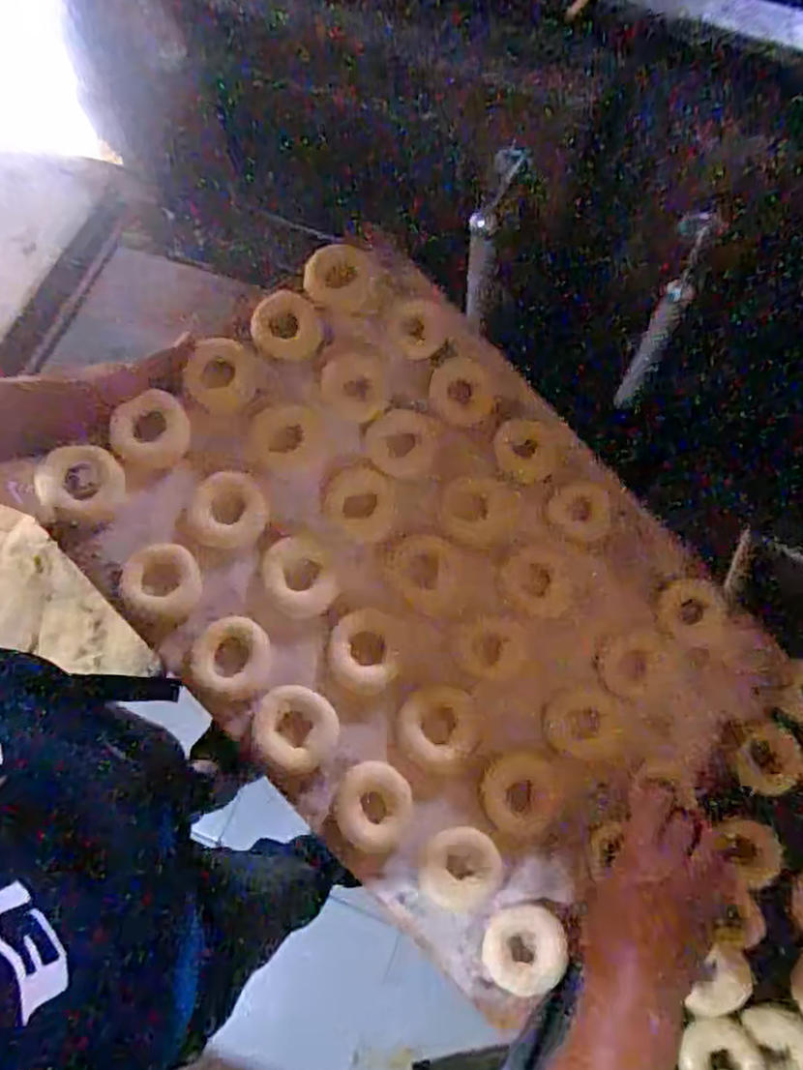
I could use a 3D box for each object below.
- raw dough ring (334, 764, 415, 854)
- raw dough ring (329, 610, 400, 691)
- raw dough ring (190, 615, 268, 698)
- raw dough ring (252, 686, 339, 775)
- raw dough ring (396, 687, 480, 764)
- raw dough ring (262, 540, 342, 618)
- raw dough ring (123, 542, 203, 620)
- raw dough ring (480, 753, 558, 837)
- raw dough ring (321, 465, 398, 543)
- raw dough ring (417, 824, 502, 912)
[{"bbox_3d":[-0.023,0.220,0.580,0.058,0.017,0.065,20,71,9],"label":"raw dough ring"},{"bbox_3d":[-0.031,0.098,0.607,0.057,0.012,0.065,-2,69,1],"label":"raw dough ring"},{"bbox_3d":[-0.139,0.099,0.588,0.059,0.015,0.061,0,69,1],"label":"raw dough ring"},{"bbox_3d":[-0.086,0.157,0.581,0.065,0.015,0.064,0,69,1],"label":"raw dough ring"},{"bbox_3d":[0.031,0.161,0.607,0.070,0.011,0.061,4,74,-13],"label":"raw dough ring"},{"bbox_3d":[-0.087,0.038,0.618,0.062,0.014,0.068,0,69,1],"label":"raw dough ring"},{"bbox_3d":[-0.199,0.039,0.596,0.061,0.011,0.061,4,73,-14],"label":"raw dough ring"},{"bbox_3d":[0.099,0.218,0.600,0.062,0.015,0.064,0,69,1],"label":"raw dough ring"},{"bbox_3d":[-0.037,-0.029,0.642,0.064,0.012,0.069,0,69,1],"label":"raw dough ring"},{"bbox_3d":[0.048,0.273,0.584,0.066,0.023,0.060,-1,69,1],"label":"raw dough ring"}]

